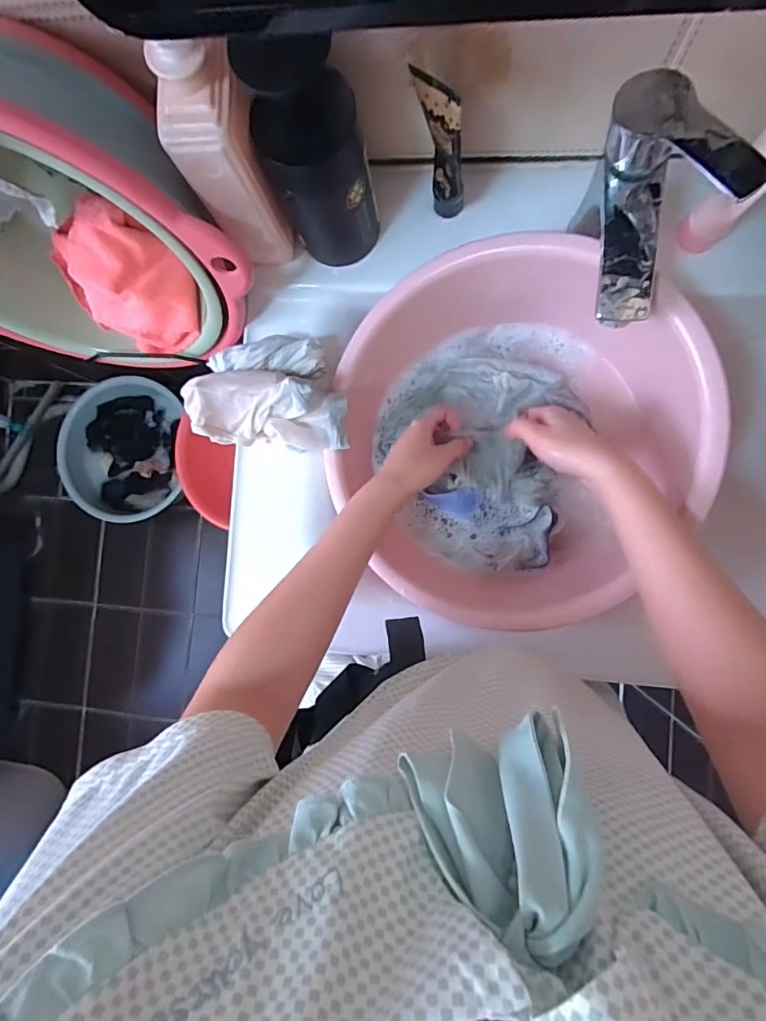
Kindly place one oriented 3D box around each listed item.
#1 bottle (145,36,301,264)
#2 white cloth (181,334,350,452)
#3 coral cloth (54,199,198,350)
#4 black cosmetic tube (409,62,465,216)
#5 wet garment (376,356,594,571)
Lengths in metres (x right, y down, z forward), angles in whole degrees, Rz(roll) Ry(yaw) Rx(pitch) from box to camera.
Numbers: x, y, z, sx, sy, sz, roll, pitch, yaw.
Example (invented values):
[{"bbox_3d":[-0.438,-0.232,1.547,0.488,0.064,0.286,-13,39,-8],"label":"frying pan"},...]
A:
[{"bbox_3d":[-0.120,-0.275,0.409,0.066,0.188,0.043,-16,86,6],"label":"bottle"},{"bbox_3d":[-0.113,-0.120,0.498,0.151,0.062,0.113,-1,87,7],"label":"white cloth"},{"bbox_3d":[-0.284,-0.245,0.553,0.132,0.035,0.163,-37,113,23],"label":"coral cloth"},{"bbox_3d":[0.054,-0.306,0.426,0.047,0.150,0.021,43,93,7],"label":"black cosmetic tube"},{"bbox_3d":[0.093,-0.055,0.534,0.203,0.045,0.210,14,89,7],"label":"wet garment"}]

